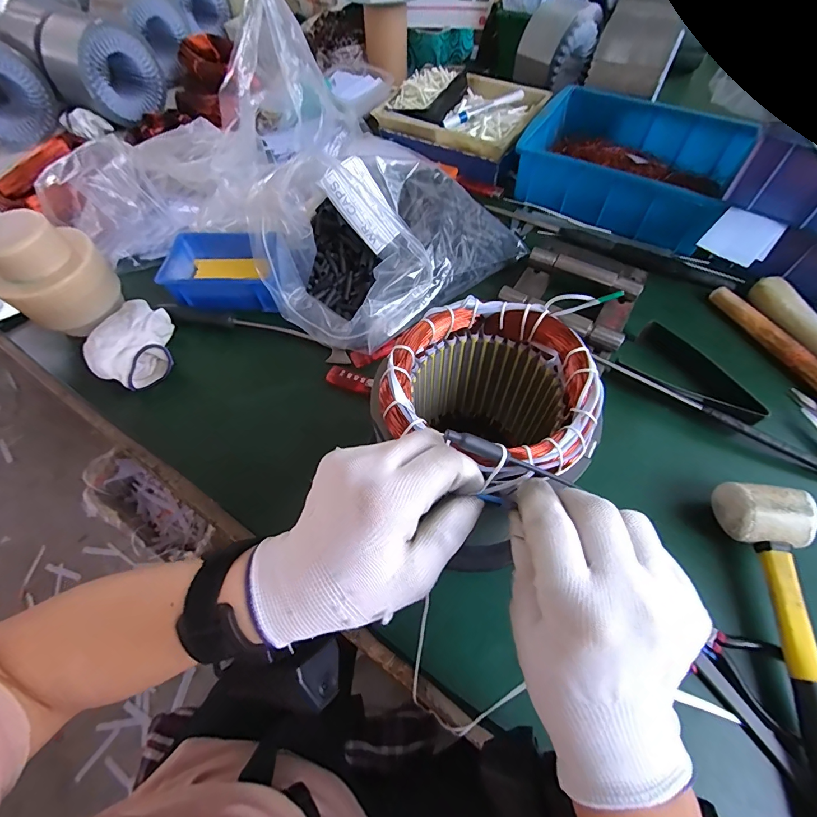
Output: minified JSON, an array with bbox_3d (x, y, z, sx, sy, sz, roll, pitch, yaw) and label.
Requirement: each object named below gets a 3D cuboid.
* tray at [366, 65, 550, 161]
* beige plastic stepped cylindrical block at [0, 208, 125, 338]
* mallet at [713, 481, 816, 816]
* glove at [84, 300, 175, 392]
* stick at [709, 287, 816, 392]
[{"bbox_3d":[0.088,-0.503,0.670,0.246,0.045,0.180,28,64,17],"label":"tray"},{"bbox_3d":[-0.414,-0.149,0.483,0.099,0.133,0.108,36,67,21],"label":"beige plastic stepped cylindrical block"},{"bbox_3d":[0.288,0.193,0.290,0.061,0.049,0.281,4,60,5],"label":"mallet"},{"bbox_3d":[-0.323,-0.074,0.478,0.096,0.046,0.100,36,67,21],"label":"glove"},{"bbox_3d":[0.429,-0.053,0.449,0.020,0.024,0.238,-21,61,-10],"label":"stick"}]

